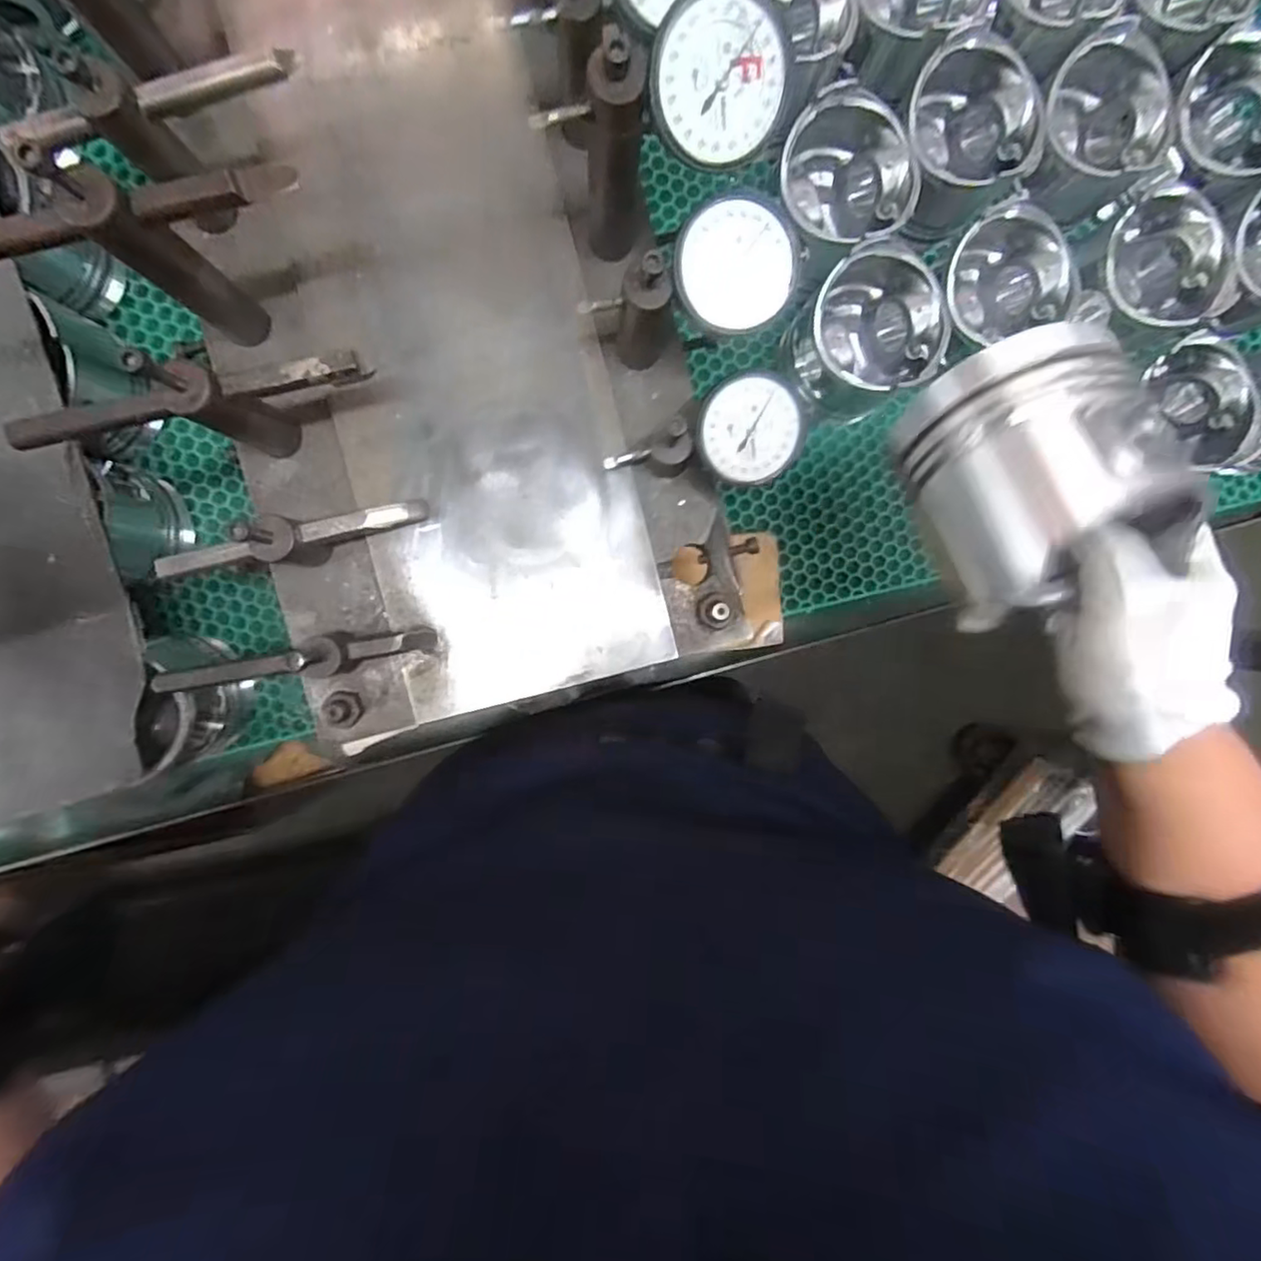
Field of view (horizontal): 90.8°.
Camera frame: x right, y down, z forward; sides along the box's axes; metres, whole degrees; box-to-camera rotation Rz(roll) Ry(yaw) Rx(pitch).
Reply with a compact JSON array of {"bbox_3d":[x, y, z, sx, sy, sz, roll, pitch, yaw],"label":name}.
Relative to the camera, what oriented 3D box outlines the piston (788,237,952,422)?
[{"bbox_3d":[0.159,-0.200,0.427,0.089,0.078,0.087,0,93,-4],"label":"piston"}]

